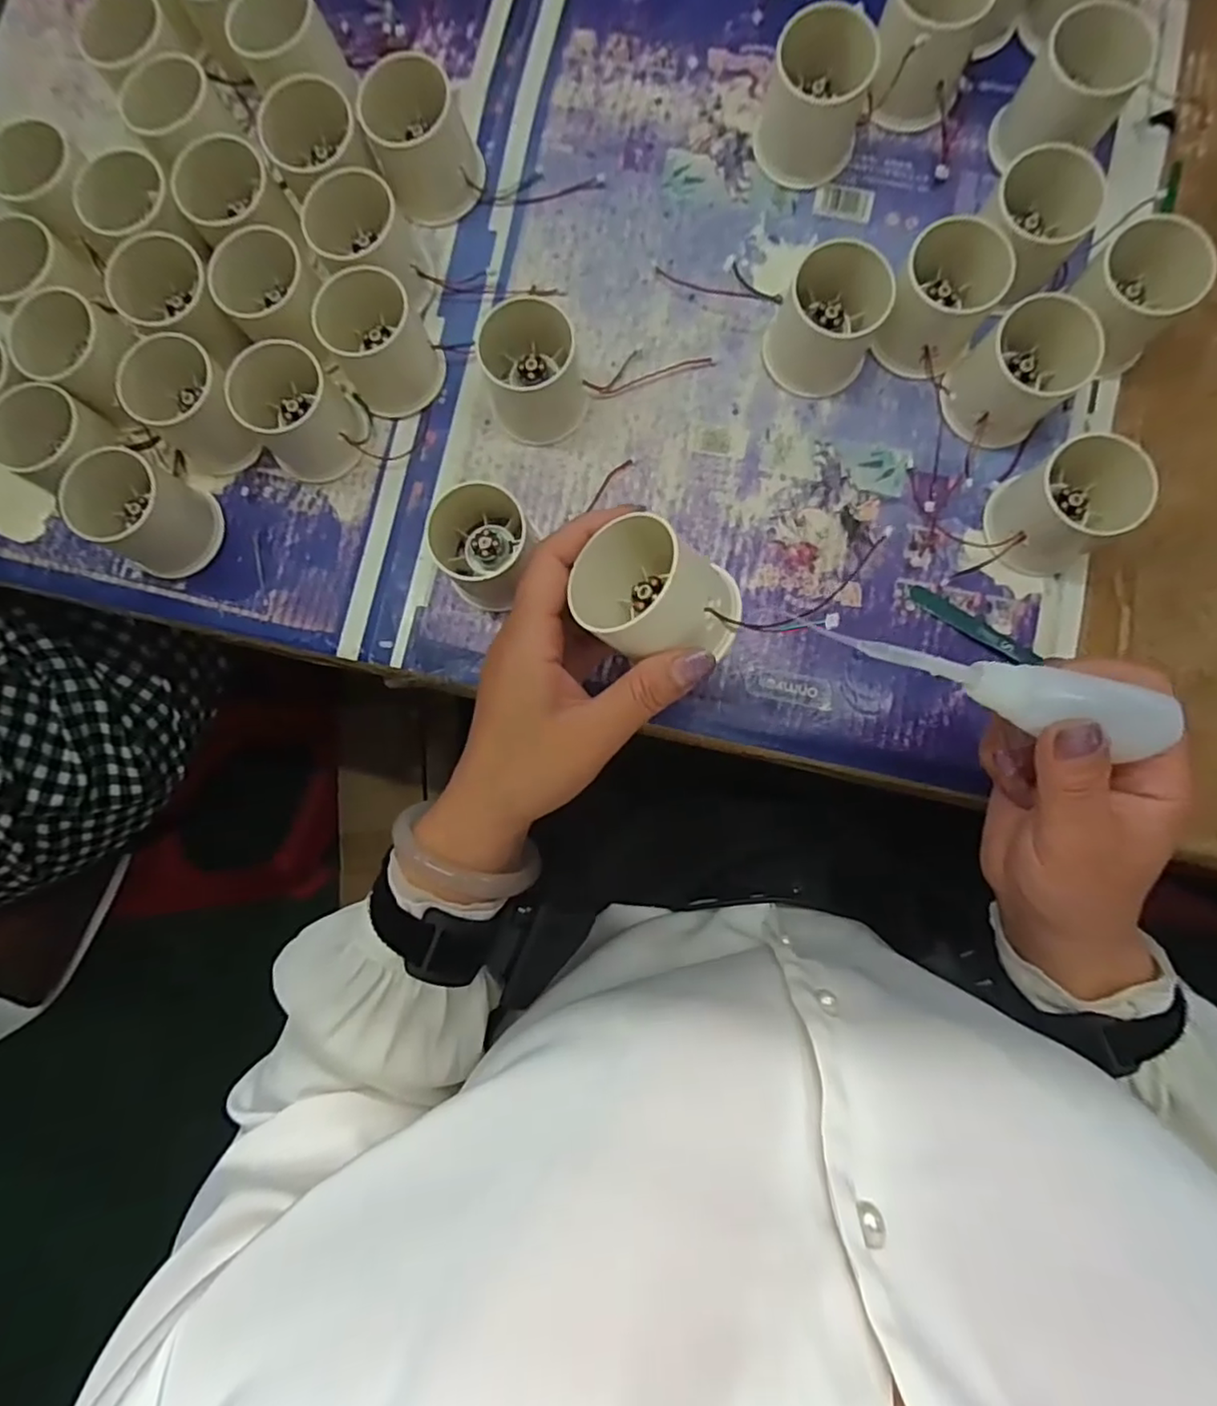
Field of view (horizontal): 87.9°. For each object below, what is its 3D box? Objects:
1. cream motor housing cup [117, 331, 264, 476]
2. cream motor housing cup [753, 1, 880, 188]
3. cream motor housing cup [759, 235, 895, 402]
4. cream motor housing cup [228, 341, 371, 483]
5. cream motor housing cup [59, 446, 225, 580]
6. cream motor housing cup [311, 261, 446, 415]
[{"bbox_3d":[-0.228,-0.162,0.349,0.060,0.044,0.054,43,89,5],"label":"cream motor housing cup"},{"bbox_3d":[0.111,-0.323,0.335,0.052,0.055,0.048,0,86,3],"label":"cream motor housing cup"},{"bbox_3d":[0.116,-0.203,0.332,0.055,0.050,0.053,0,86,3],"label":"cream motor housing cup"},{"bbox_3d":[-0.170,-0.159,0.346,0.056,0.047,0.054,0,86,3],"label":"cream motor housing cup"},{"bbox_3d":[-0.253,-0.103,0.345,0.054,0.048,0.056,0,86,3],"label":"cream motor housing cup"},{"bbox_3d":[-0.126,-0.200,0.346,0.050,0.045,0.061,-32,85,0],"label":"cream motor housing cup"}]

